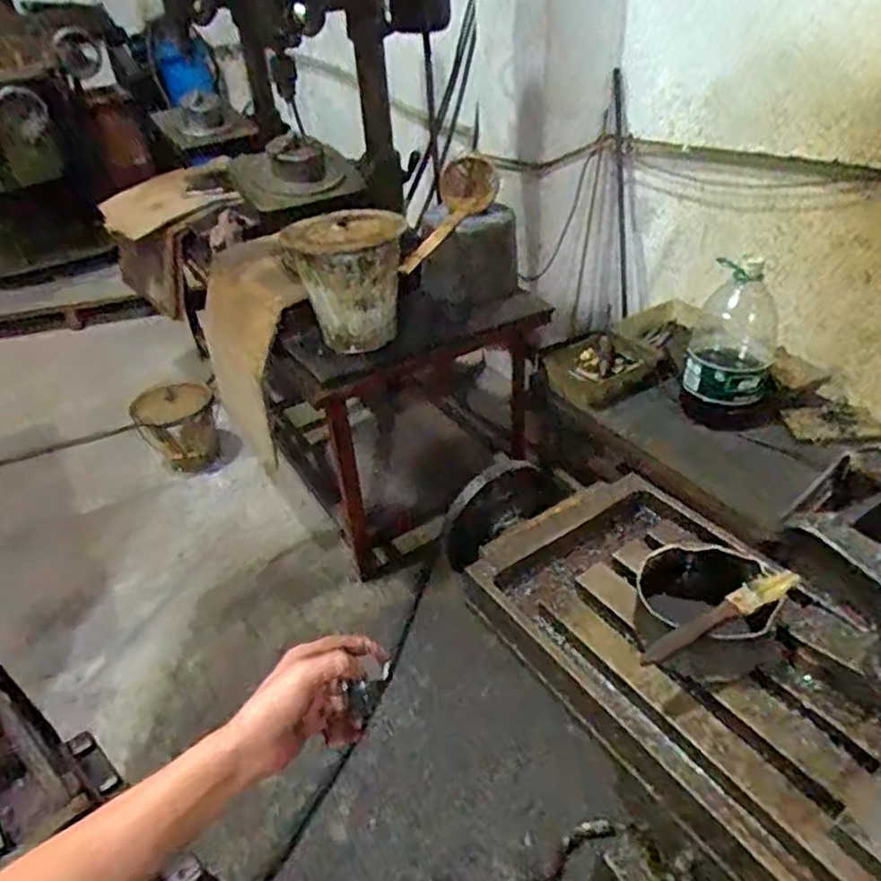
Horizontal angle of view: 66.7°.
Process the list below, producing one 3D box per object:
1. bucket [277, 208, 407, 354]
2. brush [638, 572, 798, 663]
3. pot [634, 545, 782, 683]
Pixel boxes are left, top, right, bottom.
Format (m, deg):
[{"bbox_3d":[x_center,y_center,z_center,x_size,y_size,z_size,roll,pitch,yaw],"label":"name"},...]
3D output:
[{"bbox_3d":[-0.200,-0.346,1.439,0.226,0.255,0.223,-3,37,2],"label":"bucket"},{"bbox_3d":[0.214,0.132,0.509,0.149,0.016,0.022,-22,40,-22],"label":"brush"},{"bbox_3d":[0.223,0.148,0.566,0.109,0.070,0.106,-3,37,2],"label":"pot"}]

